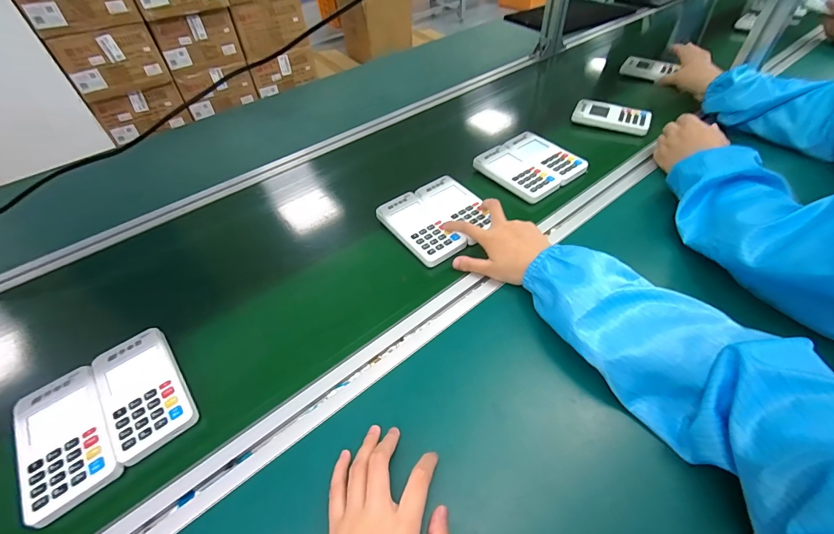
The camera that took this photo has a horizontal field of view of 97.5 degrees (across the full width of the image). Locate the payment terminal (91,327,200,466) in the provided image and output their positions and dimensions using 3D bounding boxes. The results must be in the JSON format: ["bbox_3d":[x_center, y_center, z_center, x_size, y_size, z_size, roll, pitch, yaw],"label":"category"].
[{"bbox_3d":[-0.289,0.129,0.388,0.070,0.019,0.136,-35,55,-22],"label":"payment terminal"}]

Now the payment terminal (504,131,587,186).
[{"bbox_3d":[0.222,-0.189,0.641,0.070,0.027,0.139,-29,53,-18],"label":"payment terminal"}]

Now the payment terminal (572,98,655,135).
[{"bbox_3d":[0.384,-0.297,0.722,0.139,0.019,0.076,22,55,22],"label":"payment terminal"}]

